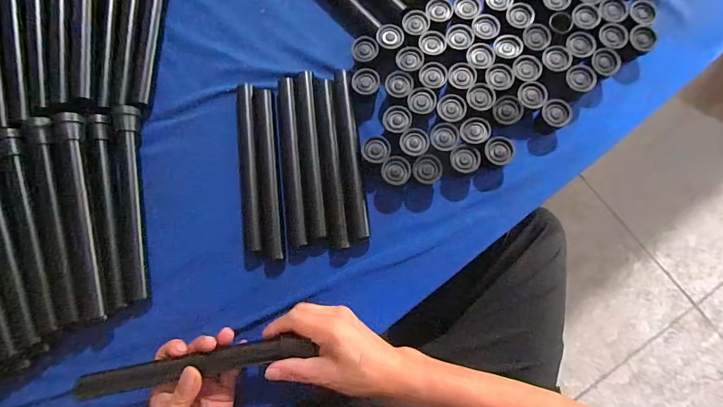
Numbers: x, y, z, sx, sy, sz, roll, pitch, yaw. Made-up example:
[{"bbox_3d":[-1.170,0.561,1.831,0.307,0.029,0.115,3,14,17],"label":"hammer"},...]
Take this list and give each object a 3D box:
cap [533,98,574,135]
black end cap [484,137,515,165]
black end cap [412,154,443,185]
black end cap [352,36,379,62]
[{"bbox_3d":[0.238,-0.107,0.460,0.040,0.026,0.034,-41,80,-5],"label":"cap"},{"bbox_3d":[0.168,-0.062,0.455,0.036,0.029,0.034,0,79,2],"label":"black end cap"},{"bbox_3d":[0.080,-0.039,0.456,0.035,0.029,0.034,0,79,2],"label":"black end cap"},{"bbox_3d":[0.005,-0.202,0.484,0.033,0.015,0.040,-17,78,-1],"label":"black end cap"}]

